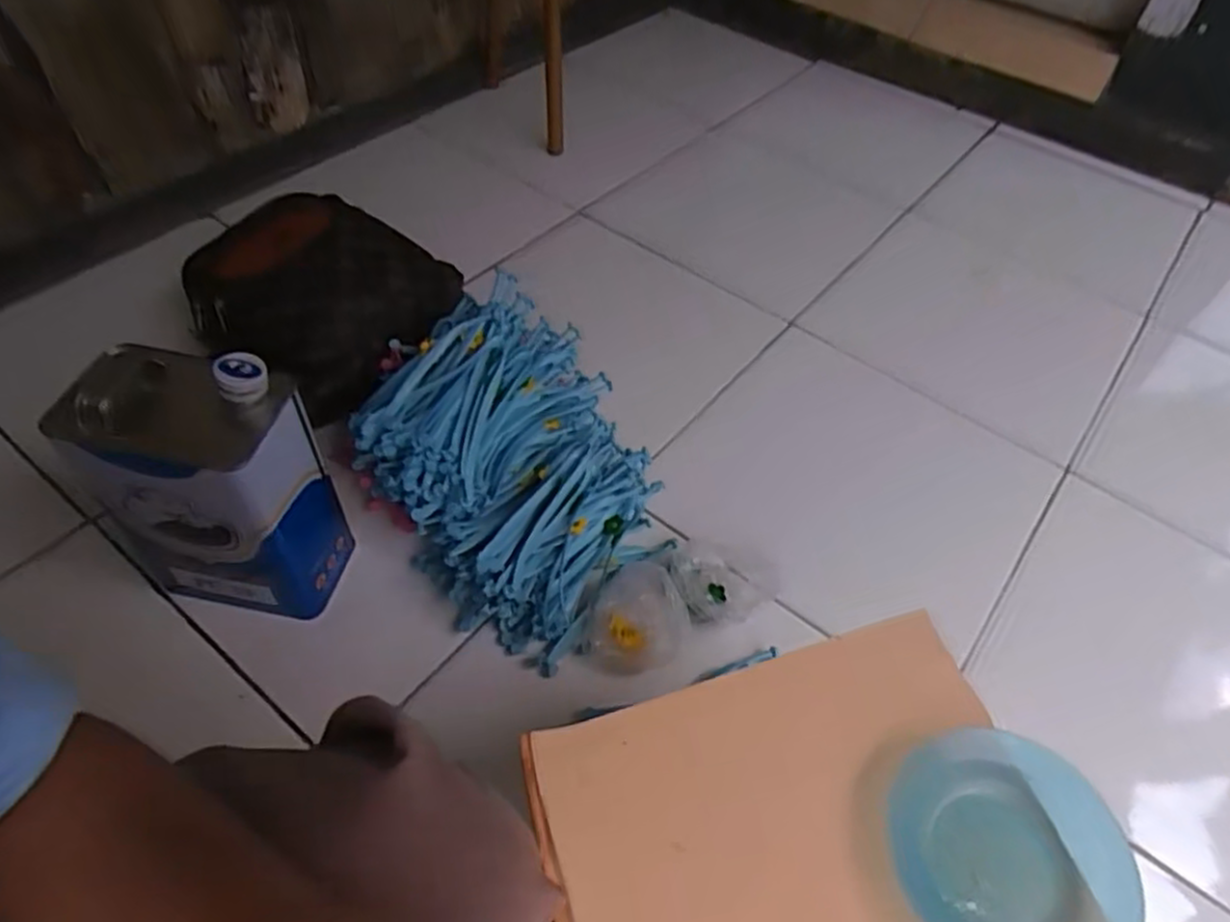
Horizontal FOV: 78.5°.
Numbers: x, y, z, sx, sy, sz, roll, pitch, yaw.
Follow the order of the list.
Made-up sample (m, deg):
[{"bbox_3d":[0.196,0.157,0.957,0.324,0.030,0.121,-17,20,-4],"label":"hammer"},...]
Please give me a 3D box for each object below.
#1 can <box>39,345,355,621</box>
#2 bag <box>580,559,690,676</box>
[{"bbox_3d":[-0.357,0.024,0.674,0.181,0.256,0.103,9,51,2],"label":"can"},{"bbox_3d":[0.020,0.150,0.736,0.099,0.042,0.106,-3,51,-8],"label":"bag"}]

